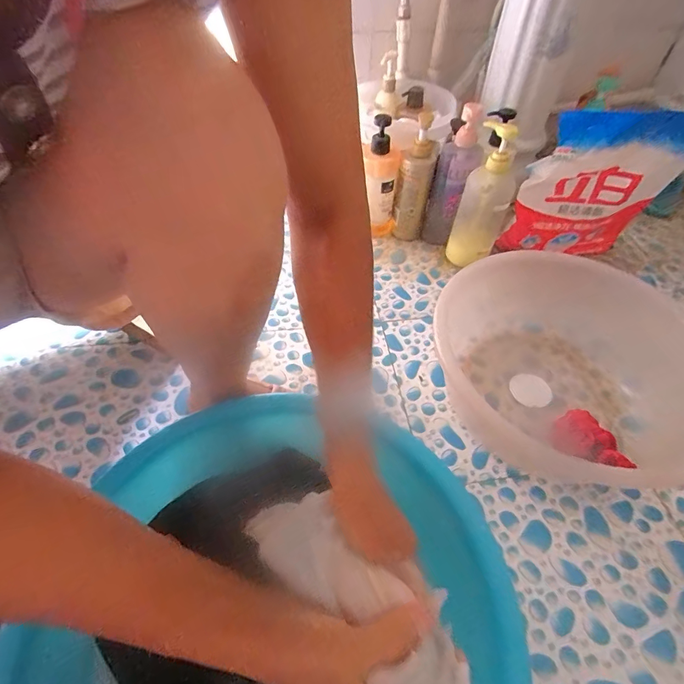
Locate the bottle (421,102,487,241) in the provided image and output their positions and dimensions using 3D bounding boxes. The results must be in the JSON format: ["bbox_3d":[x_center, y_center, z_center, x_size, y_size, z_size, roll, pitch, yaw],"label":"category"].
[{"bbox_3d":[0.222,-0.313,0.747,0.060,0.266,0.068,-31,57,-25],"label":"bottle"}]

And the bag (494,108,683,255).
[{"bbox_3d":[0.454,-0.274,0.687,0.251,0.266,0.069,-1,50,-1],"label":"bag"}]

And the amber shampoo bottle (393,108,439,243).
[{"bbox_3d":[0.146,-0.317,0.760,0.066,0.235,0.061,9,50,7],"label":"amber shampoo bottle"}]

